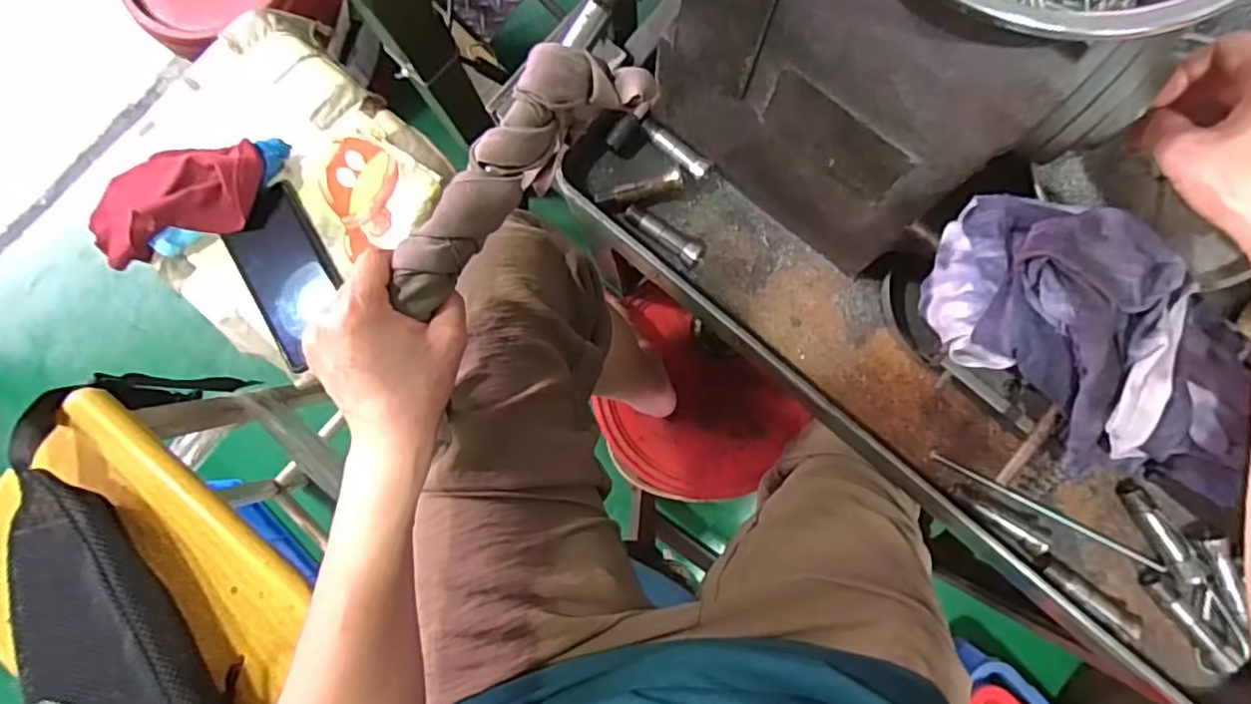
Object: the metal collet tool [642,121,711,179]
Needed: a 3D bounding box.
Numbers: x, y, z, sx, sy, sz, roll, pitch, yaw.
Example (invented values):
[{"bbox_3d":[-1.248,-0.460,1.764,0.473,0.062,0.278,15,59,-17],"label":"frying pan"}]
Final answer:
[{"bbox_3d":[0.042,-0.175,0.571,0.072,0.011,0.017,42,89,7],"label":"metal collet tool"}]

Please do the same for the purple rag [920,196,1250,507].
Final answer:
[{"bbox_3d":[0.231,-0.009,0.333,0.093,0.064,0.163,-44,83,-1],"label":"purple rag"}]

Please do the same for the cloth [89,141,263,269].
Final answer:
[{"bbox_3d":[-0.402,-0.135,0.596,0.178,0.045,0.083,-18,83,3],"label":"cloth"}]

